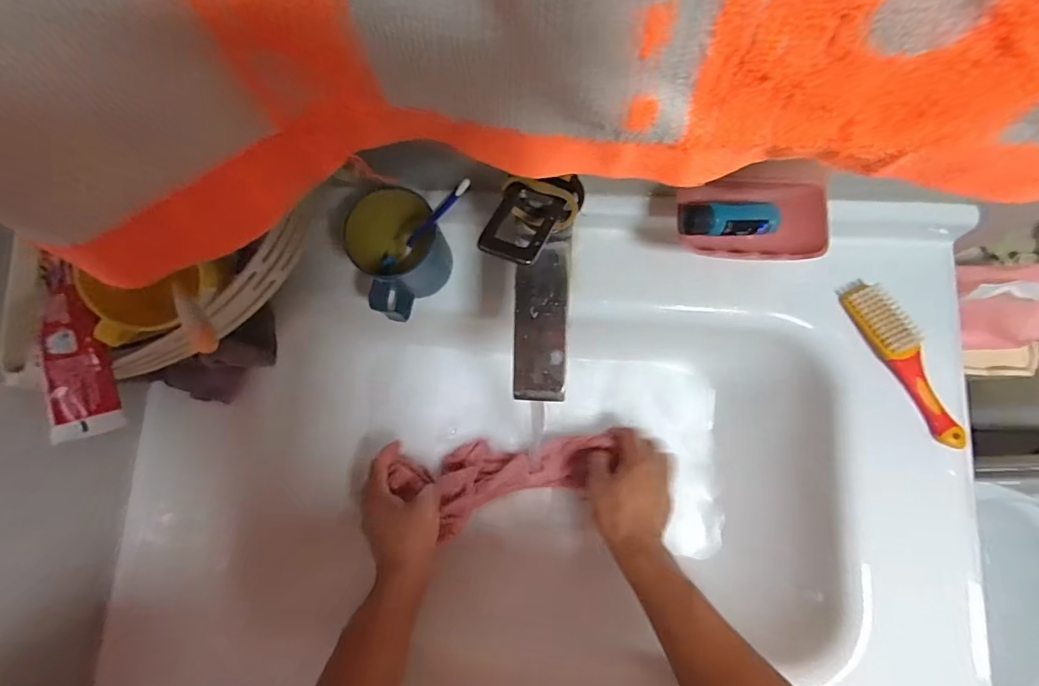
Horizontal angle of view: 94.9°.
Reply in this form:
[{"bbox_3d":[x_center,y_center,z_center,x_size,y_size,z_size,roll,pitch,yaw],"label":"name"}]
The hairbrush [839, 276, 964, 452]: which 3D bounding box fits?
[{"bbox_3d":[0.374,0.015,0.455,0.040,0.024,0.174,-31,81,-3],"label":"hairbrush"}]

